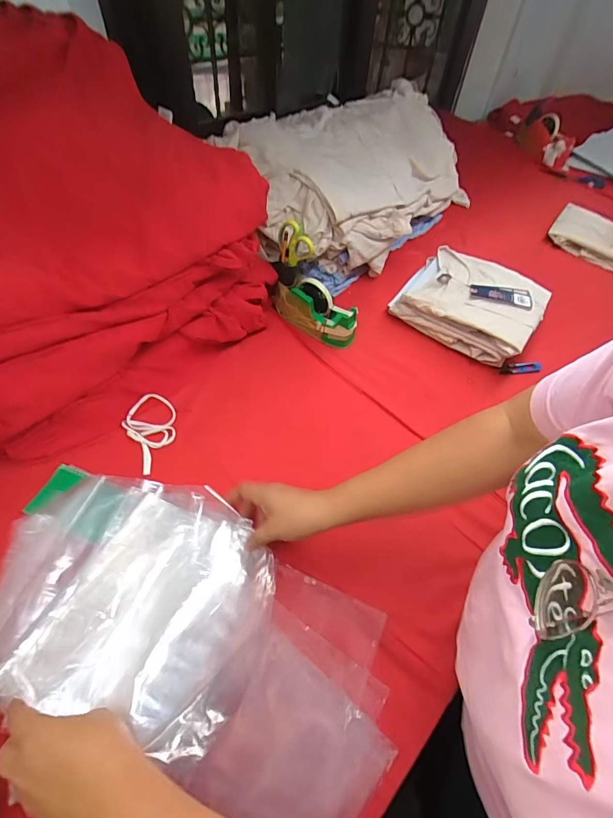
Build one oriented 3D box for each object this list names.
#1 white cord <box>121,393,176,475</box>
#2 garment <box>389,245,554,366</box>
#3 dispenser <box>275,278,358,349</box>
[{"bbox_3d":[-0.246,0.034,0.640,0.083,0.023,0.128,-26,58,-22],"label":"white cord"},{"bbox_3d":[0.348,-0.223,0.845,0.269,0.092,0.214,31,56,19],"label":"garment"},{"bbox_3d":[0.017,-0.203,0.793,0.181,0.101,0.059,22,54,13],"label":"dispenser"}]

